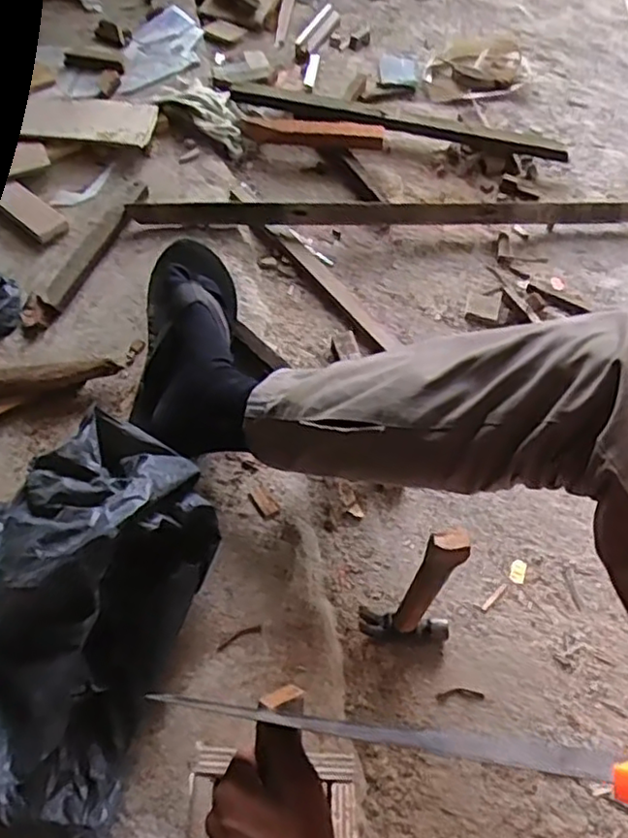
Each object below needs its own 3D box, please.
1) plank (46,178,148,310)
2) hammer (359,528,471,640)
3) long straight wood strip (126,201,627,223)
[{"bbox_3d":[-0.319,-0.265,0.946,0.051,0.029,0.260,18,59,12],"label":"plank"},{"bbox_3d":[0.096,0.154,0.580,0.090,0.260,0.024,4,57,0],"label":"hammer"},{"bbox_3d":[0.307,-0.325,1.021,1.162,0.033,0.038,-1,58,-3],"label":"long straight wood strip"}]

